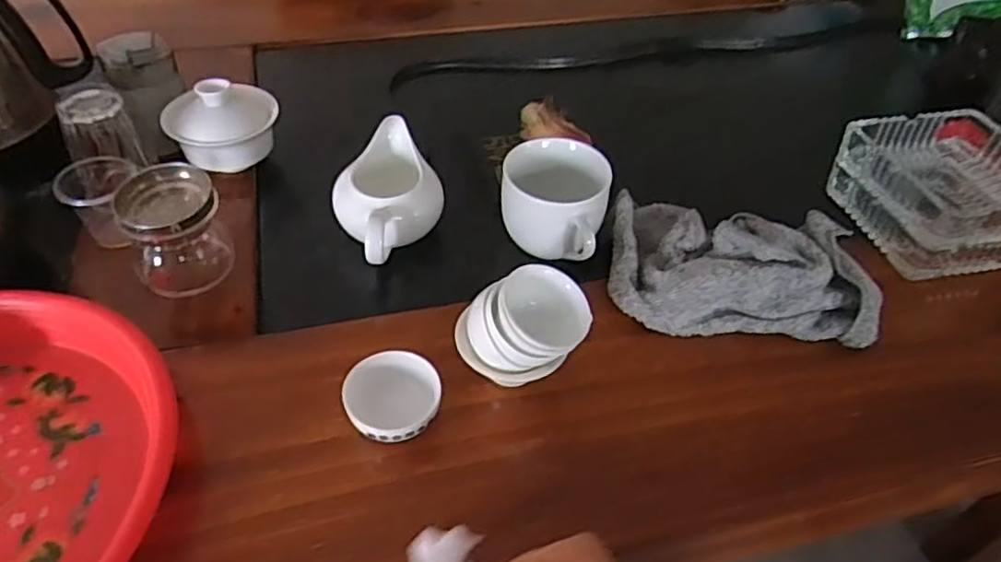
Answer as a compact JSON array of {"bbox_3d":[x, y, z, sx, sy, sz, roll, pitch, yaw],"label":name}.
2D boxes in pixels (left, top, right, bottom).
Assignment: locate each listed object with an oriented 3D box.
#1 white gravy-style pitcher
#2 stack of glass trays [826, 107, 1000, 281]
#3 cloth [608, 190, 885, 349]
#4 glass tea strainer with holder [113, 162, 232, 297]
[{"bbox_3d":[-0.081,-0.053,0.496,0.076,0.078,0.113,-10,44,-12],"label":"white gravy-style pitcher"},{"bbox_3d":[0.336,-0.069,0.512,0.118,0.065,0.127,-10,49,-13],"label":"stack of glass trays"},{"bbox_3d":[0.166,-0.013,0.472,0.173,0.050,0.113,6,47,1],"label":"cloth"},{"bbox_3d":[-0.218,-0.033,0.454,0.061,0.067,0.058,-21,52,-22],"label":"glass tea strainer with holder"}]

